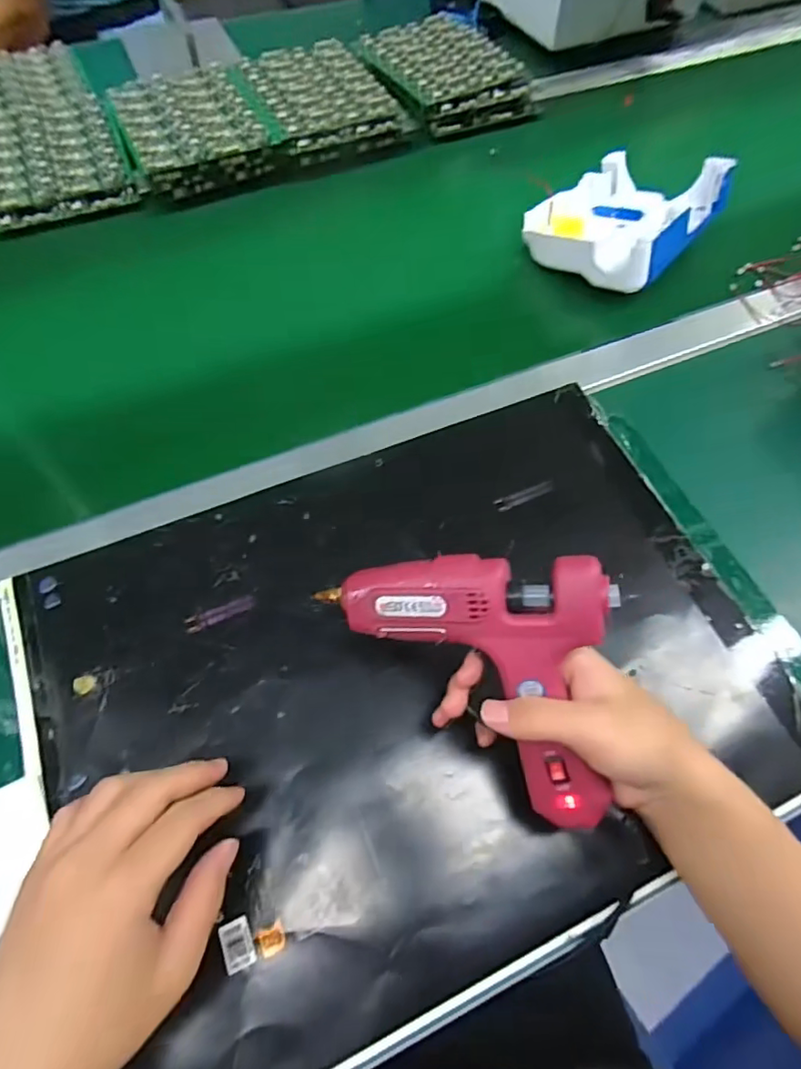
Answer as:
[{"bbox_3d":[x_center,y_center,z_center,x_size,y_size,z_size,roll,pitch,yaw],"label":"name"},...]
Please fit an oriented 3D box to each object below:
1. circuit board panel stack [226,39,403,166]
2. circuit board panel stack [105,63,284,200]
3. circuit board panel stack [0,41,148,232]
[{"bbox_3d":[-0.109,-0.527,0.693,0.158,0.041,0.202,-22,65,-13],"label":"circuit board panel stack"},{"bbox_3d":[-0.234,-0.463,0.657,0.161,0.042,0.203,-22,66,-13],"label":"circuit board panel stack"},{"bbox_3d":[-0.435,-0.494,0.677,0.149,0.023,0.381,-24,66,-14],"label":"circuit board panel stack"}]

